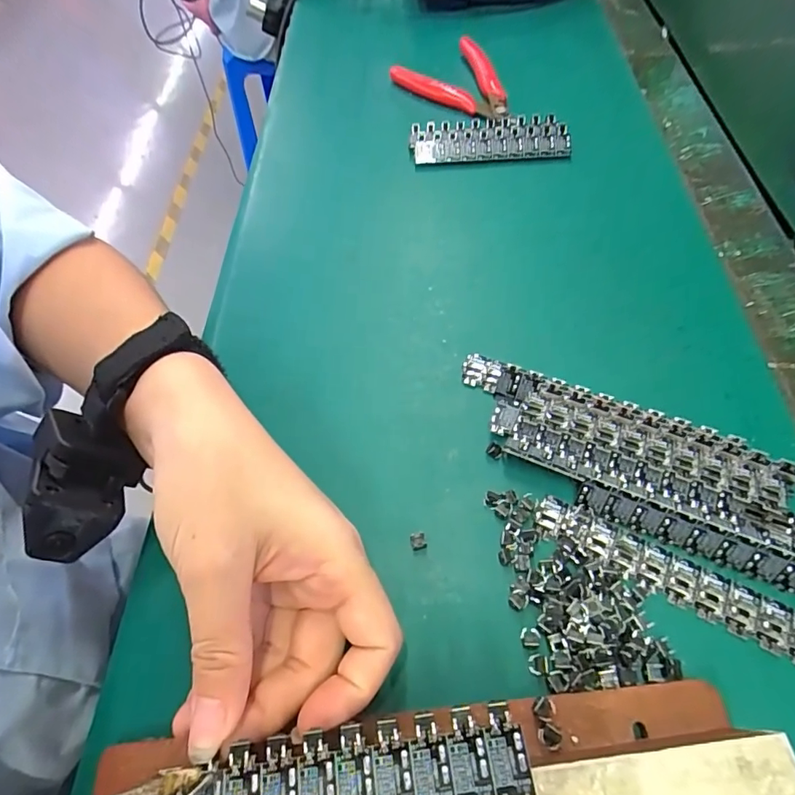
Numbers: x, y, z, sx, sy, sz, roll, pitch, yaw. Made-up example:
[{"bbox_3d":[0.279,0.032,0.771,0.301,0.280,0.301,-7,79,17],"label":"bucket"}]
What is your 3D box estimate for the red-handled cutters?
[{"bbox_3d":[0.056,-0.259,0.398,0.082,0.015,0.103,-27,60,-13],"label":"red-handled cutters"}]

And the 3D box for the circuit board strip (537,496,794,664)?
[{"bbox_3d":[0.109,0.071,0.197,0.107,0.005,0.020,24,64,19],"label":"circuit board strip"}]

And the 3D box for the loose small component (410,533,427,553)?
[{"bbox_3d":[0.009,0.062,0.212,0.007,0.005,0.007,-12,58,-4],"label":"loose small component"}]

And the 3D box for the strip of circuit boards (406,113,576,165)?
[{"bbox_3d":[0.066,-0.186,0.353,0.109,0.011,0.039,-5,58,2],"label":"strip of circuit boards"}]

